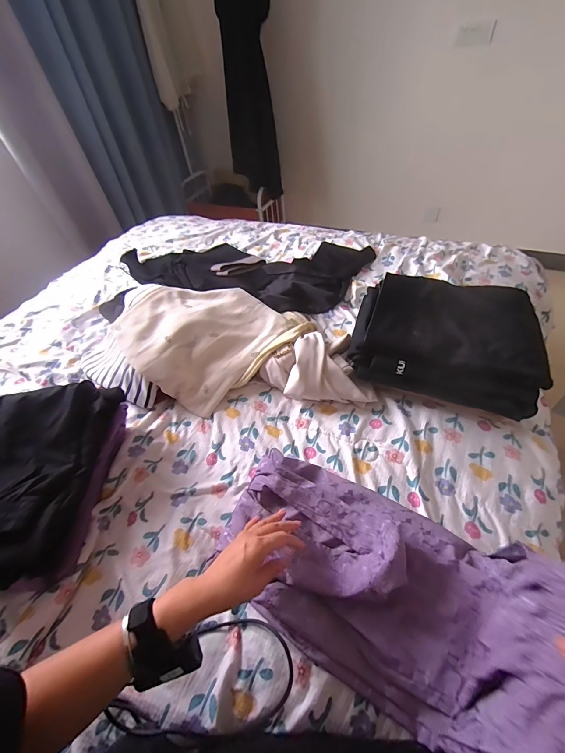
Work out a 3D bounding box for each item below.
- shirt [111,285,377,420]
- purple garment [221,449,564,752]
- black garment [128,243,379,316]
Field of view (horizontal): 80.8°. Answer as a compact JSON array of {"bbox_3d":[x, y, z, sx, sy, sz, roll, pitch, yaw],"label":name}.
[{"bbox_3d":[-0.108,-0.076,0.755,0.549,0.124,0.305,-3,48,4],"label":"shirt"},{"bbox_3d":[0.111,0.236,0.423,0.413,0.233,0.231,21,54,23],"label":"purple garment"},{"bbox_3d":[-0.154,-0.351,1.032,0.785,0.062,0.418,14,52,18],"label":"black garment"}]

